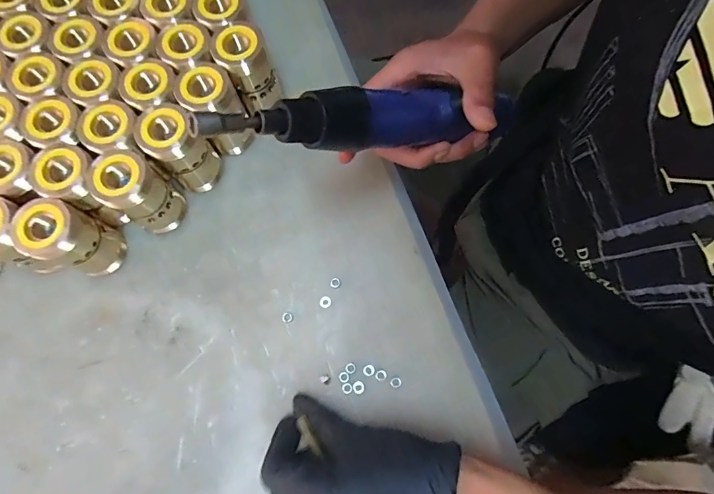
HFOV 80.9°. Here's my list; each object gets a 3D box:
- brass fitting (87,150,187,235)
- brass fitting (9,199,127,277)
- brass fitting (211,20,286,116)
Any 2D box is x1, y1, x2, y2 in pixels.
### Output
[{"bbox_3d":[-0.166,-0.040,0.322,0.042,0.072,0.039,0,76,0],"label":"brass fitting"},{"bbox_3d":[-0.210,-0.004,0.312,0.038,0.073,0.040,0,76,0],"label":"brass fitting"},{"bbox_3d":[-0.090,-0.144,0.342,0.037,0.064,0.041,-35,79,-8],"label":"brass fitting"}]

